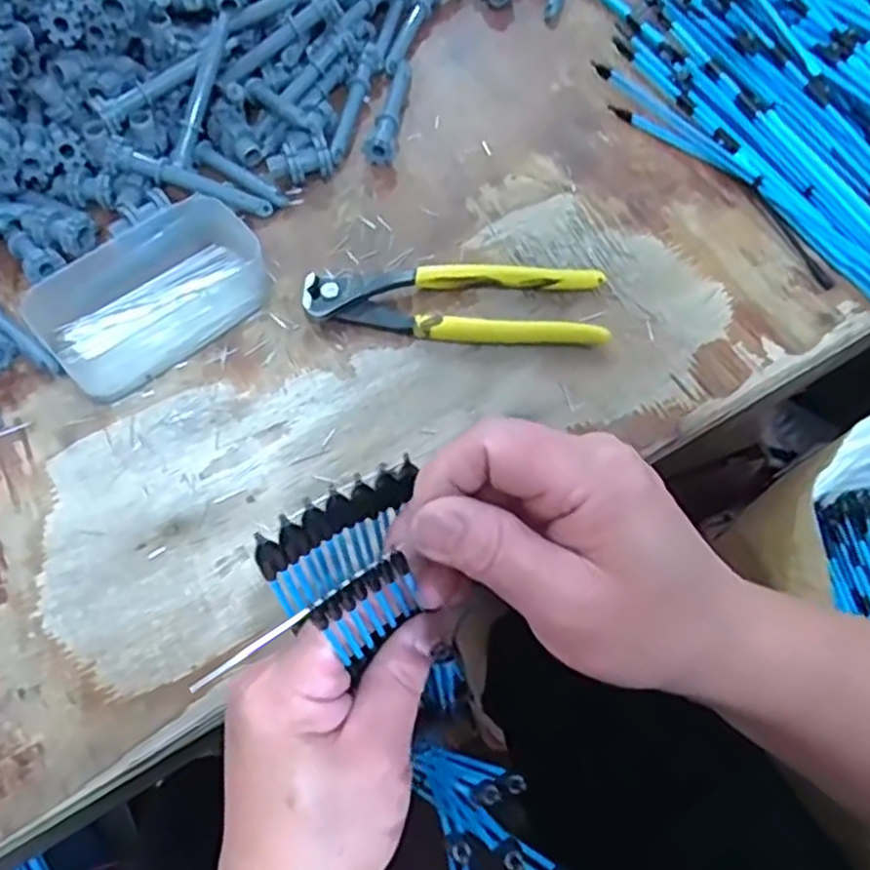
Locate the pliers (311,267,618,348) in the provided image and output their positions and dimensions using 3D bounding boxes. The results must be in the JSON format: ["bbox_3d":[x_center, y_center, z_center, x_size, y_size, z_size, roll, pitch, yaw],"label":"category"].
[{"bbox_3d":[0.011,-0.071,0.403,0.160,0.016,0.047,1,63,1],"label":"pliers"}]

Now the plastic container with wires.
[{"bbox_3d":[-0.153,-0.078,0.395,0.116,0.031,0.078,-39,69,-18],"label":"plastic container with wires"}]

